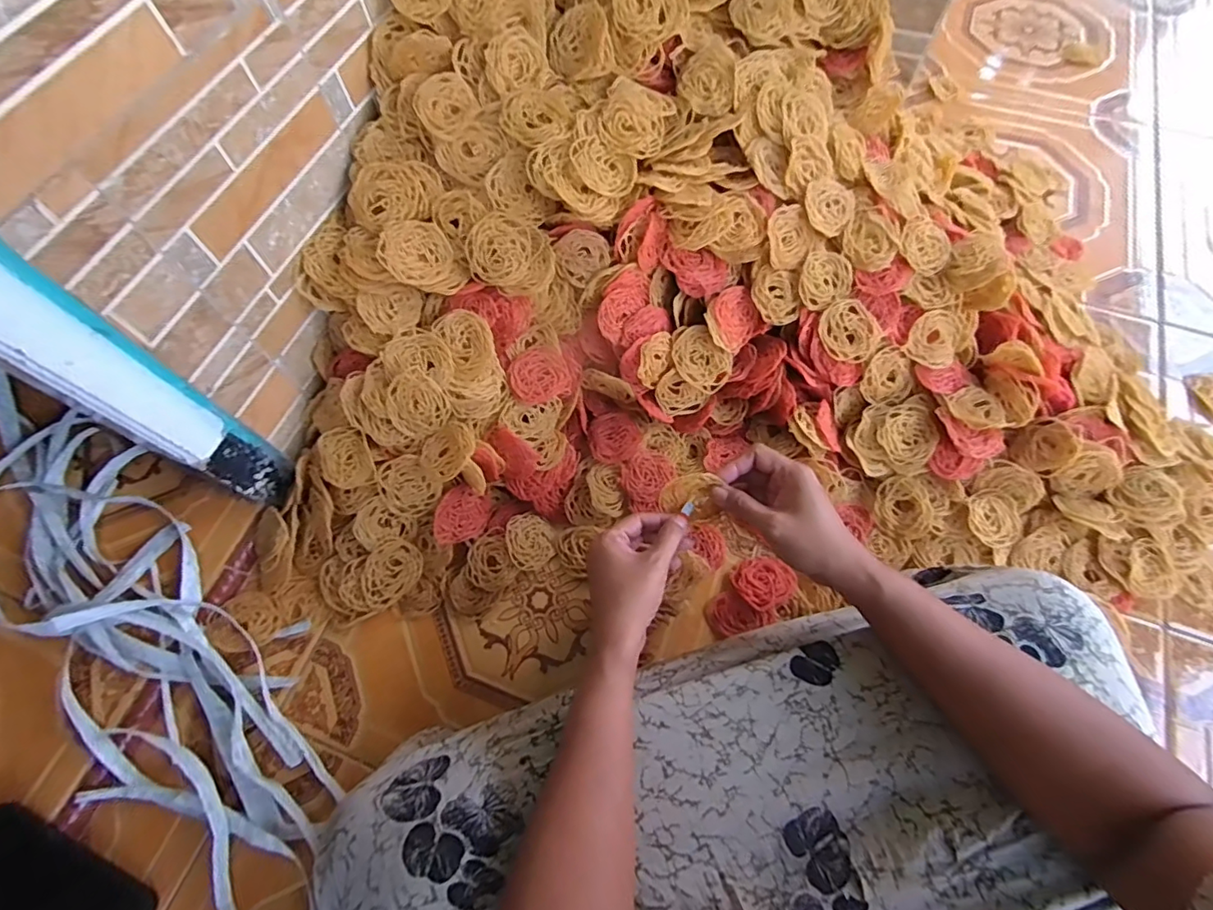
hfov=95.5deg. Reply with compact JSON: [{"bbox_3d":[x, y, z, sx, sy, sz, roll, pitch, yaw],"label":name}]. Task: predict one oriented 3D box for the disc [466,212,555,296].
[{"bbox_3d":[-0.090,-0.190,0.527,0.082,0.011,0.068,18,103,-13],"label":"disc"}]

